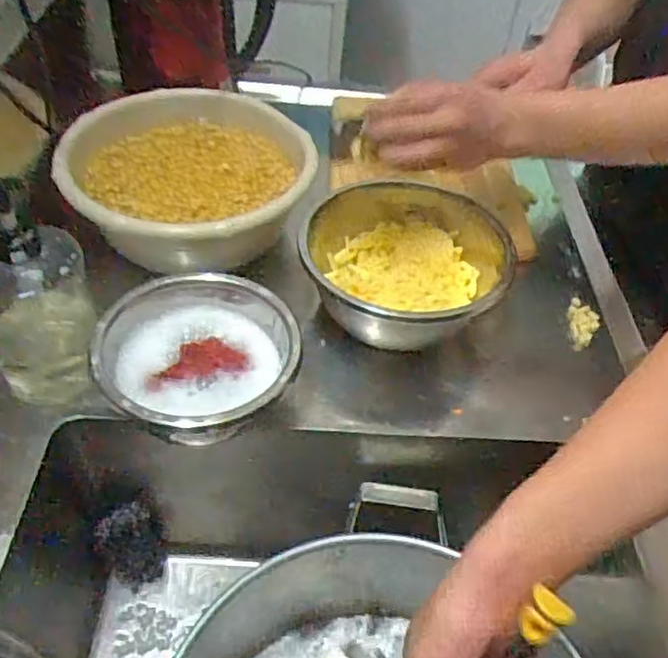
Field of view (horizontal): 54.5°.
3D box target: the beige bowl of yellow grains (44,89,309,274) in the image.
[{"bbox_3d":[-0.159,-0.158,0.729,0.256,0.101,0.240,-5,48,-9],"label":"beige bowl of yellow grains"}]

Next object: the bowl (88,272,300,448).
[{"bbox_3d":[-0.118,0.035,0.579,0.163,0.084,0.167,3,47,-3],"label":"bowl"}]

